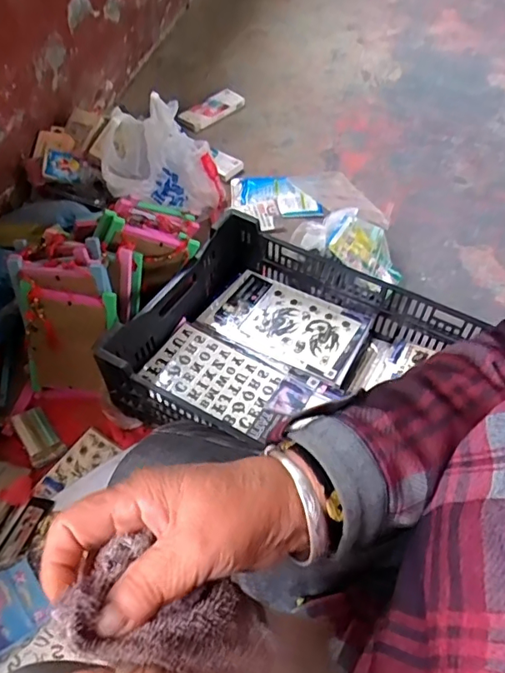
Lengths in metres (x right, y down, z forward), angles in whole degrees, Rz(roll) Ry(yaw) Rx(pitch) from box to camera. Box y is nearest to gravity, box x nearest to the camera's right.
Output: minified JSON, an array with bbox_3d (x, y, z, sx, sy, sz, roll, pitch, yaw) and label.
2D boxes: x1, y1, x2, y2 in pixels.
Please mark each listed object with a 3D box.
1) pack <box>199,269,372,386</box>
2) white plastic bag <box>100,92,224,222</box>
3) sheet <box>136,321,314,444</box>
[{"bbox_3d":[0.066,-0.031,0.977,0.287,0.026,0.166,25,57,17],"label":"pack"},{"bbox_3d":[-0.182,-0.382,1.120,0.263,0.300,0.128,-32,60,-22],"label":"white plastic bag"},{"bbox_3d":[-0.050,0.076,0.891,0.271,0.012,0.141,28,58,19],"label":"sheet"}]

